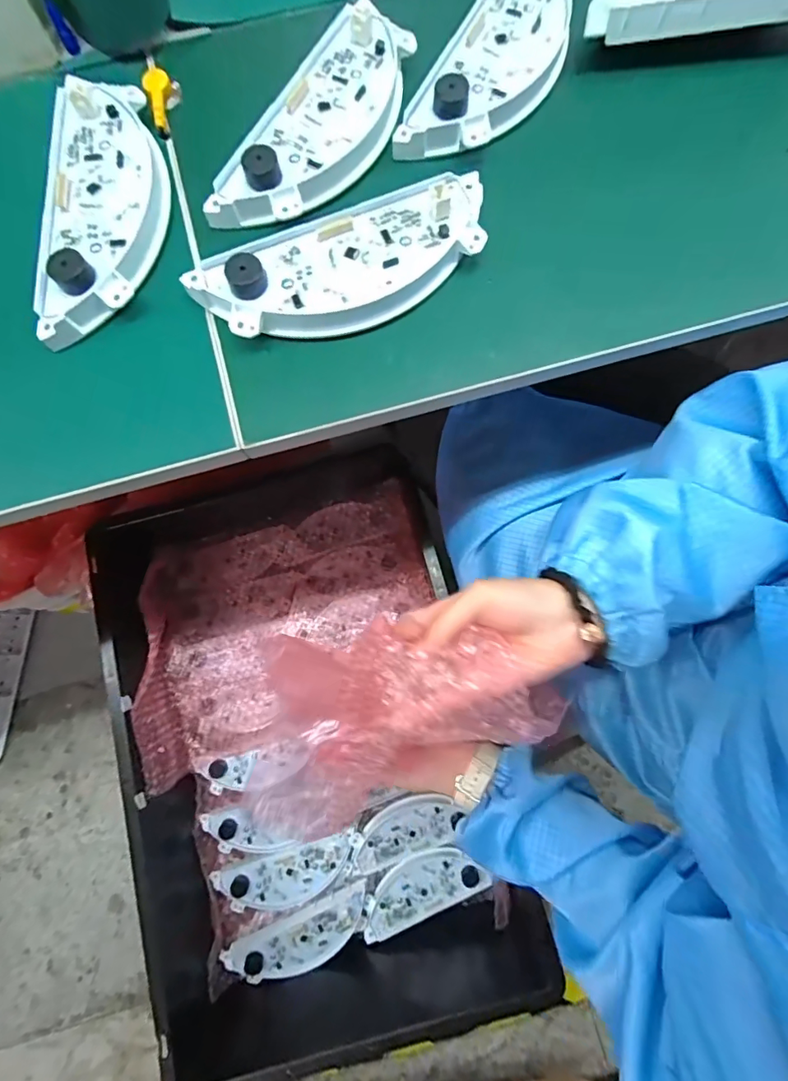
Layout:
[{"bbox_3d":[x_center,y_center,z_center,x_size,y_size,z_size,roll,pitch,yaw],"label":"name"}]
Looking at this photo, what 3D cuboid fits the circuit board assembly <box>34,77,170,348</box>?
[{"bbox_3d":[-0.172,-0.201,0.281,0.067,0.021,0.169,-4,78,0],"label":"circuit board assembly"}]

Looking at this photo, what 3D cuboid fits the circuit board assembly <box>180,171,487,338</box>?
[{"bbox_3d":[-0.025,-0.158,0.271,0.172,0.021,0.063,-22,78,-3],"label":"circuit board assembly"}]

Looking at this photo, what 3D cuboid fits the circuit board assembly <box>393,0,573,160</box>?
[{"bbox_3d":[0.068,-0.298,0.296,0.066,0.021,0.164,30,80,7],"label":"circuit board assembly"}]

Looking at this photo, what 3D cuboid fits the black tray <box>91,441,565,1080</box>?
[{"bbox_3d":[-0.113,0.246,0.575,0.404,0.131,0.603,-13,78,-2],"label":"black tray"}]

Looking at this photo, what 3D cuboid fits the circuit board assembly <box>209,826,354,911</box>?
[{"bbox_3d":[-0.133,0.418,0.591,0.172,0.011,0.065,-21,78,-3],"label":"circuit board assembly"}]

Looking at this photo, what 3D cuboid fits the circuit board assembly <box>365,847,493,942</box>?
[{"bbox_3d":[0.033,0.435,0.596,0.162,0.016,0.064,-24,78,-4],"label":"circuit board assembly"}]

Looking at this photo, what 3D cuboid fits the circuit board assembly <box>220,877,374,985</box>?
[{"bbox_3d":[-0.109,0.486,0.576,0.178,0.022,0.065,-24,78,-4],"label":"circuit board assembly"}]

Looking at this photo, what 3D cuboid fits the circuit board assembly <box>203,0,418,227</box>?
[{"bbox_3d":[-0.043,-0.255,0.289,0.069,0.020,0.165,26,80,7],"label":"circuit board assembly"}]

